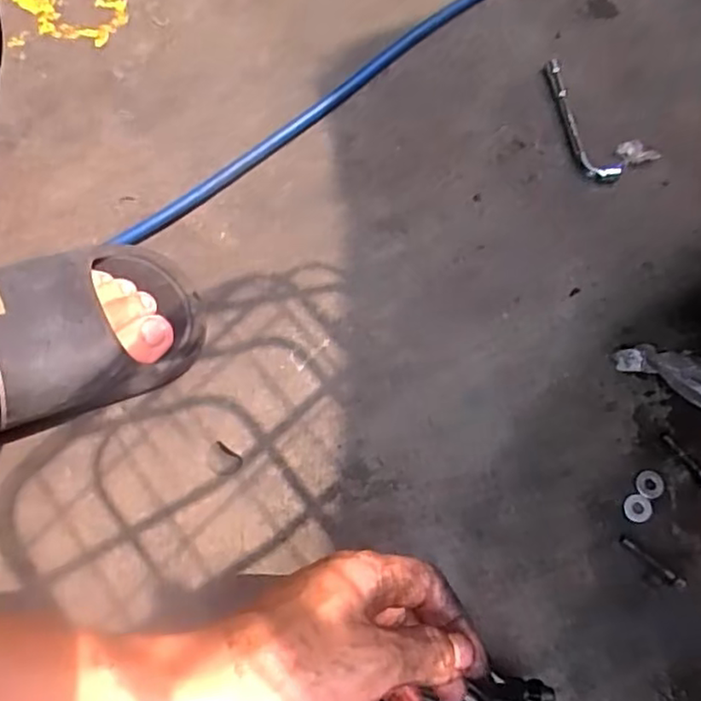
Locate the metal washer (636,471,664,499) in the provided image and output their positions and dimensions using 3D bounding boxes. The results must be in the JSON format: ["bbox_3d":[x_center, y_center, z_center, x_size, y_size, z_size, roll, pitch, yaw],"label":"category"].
[{"bbox_3d":[0.205,0.091,0.447,0.018,0.004,0.018,-2,72,-2],"label":"metal washer"}]

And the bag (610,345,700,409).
[{"bbox_3d":[0.238,0.015,0.472,0.092,0.011,0.035,26,73,7],"label":"bag"}]

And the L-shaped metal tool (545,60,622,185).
[{"bbox_3d":[0.182,-0.184,0.529,0.026,0.011,0.116,-22,74,-8],"label":"L-shaped metal tool"}]

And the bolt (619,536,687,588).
[{"bbox_3d":[0.198,0.139,0.430,0.045,0.005,0.009,38,75,23],"label":"bolt"}]

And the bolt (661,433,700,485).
[{"bbox_3d":[0.231,0.076,0.449,0.009,0.012,0.046,-35,76,-12],"label":"bolt"}]

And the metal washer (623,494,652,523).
[{"bbox_3d":[0.196,0.108,0.446,0.018,0.004,0.018,0,72,-1],"label":"metal washer"}]

